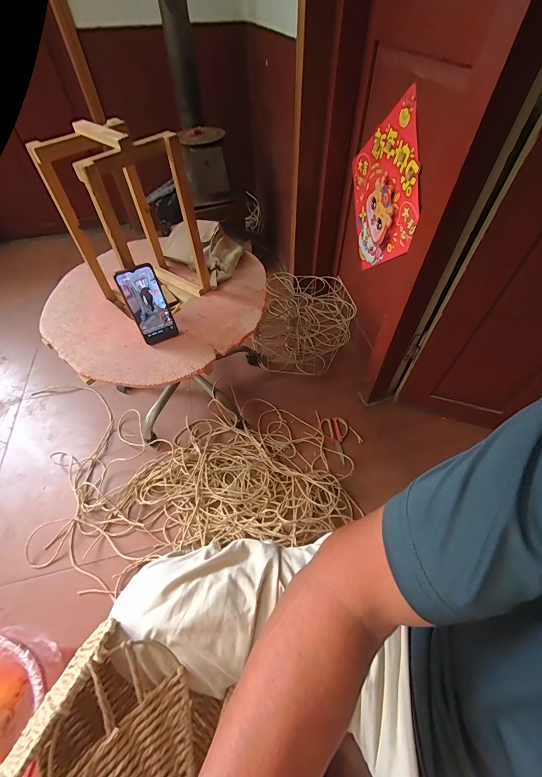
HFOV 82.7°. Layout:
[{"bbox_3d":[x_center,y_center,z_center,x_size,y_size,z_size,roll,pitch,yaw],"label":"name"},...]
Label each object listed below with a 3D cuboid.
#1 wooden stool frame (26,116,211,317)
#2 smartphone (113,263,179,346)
[{"bbox_3d":[-0.290,-0.332,0.664,0.210,0.364,0.187,32,59,23],"label":"wooden stool frame"},{"bbox_3d":[-0.256,-0.172,0.650,0.076,0.163,0.006,-25,41,-14],"label":"smartphone"}]

